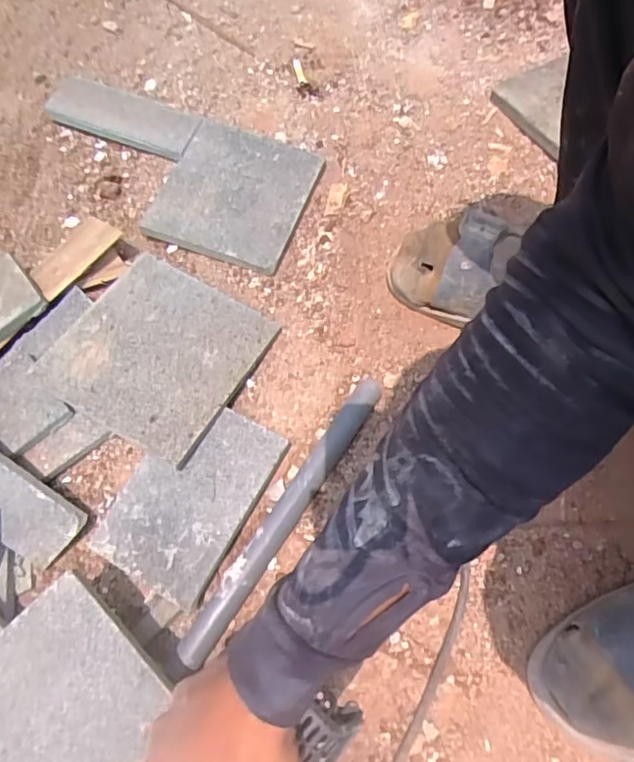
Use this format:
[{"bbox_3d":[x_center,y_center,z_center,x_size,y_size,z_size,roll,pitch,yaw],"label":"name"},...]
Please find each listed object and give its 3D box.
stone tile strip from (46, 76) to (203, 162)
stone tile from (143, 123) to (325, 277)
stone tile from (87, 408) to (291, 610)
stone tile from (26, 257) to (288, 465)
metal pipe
[{"bbox_3d":[-0.203,-0.277,0.604,0.159,0.022,0.054,22,68,2],"label":"stone tile strip"},{"bbox_3d":[-0.080,-0.189,0.571,0.137,0.017,0.154,21,68,2],"label":"stone tile"},{"bbox_3d":[-0.102,0.091,0.465,0.100,0.018,0.146,27,69,11],"label":"stone tile"},{"bbox_3d":[-0.136,-0.027,0.496,0.151,0.005,0.156,30,64,9],"label":"stone tile"},{"bbox_3d":[-0.024,0.104,0.457,0.021,0.021,0.256,34,69,7],"label":"metal pipe"}]

